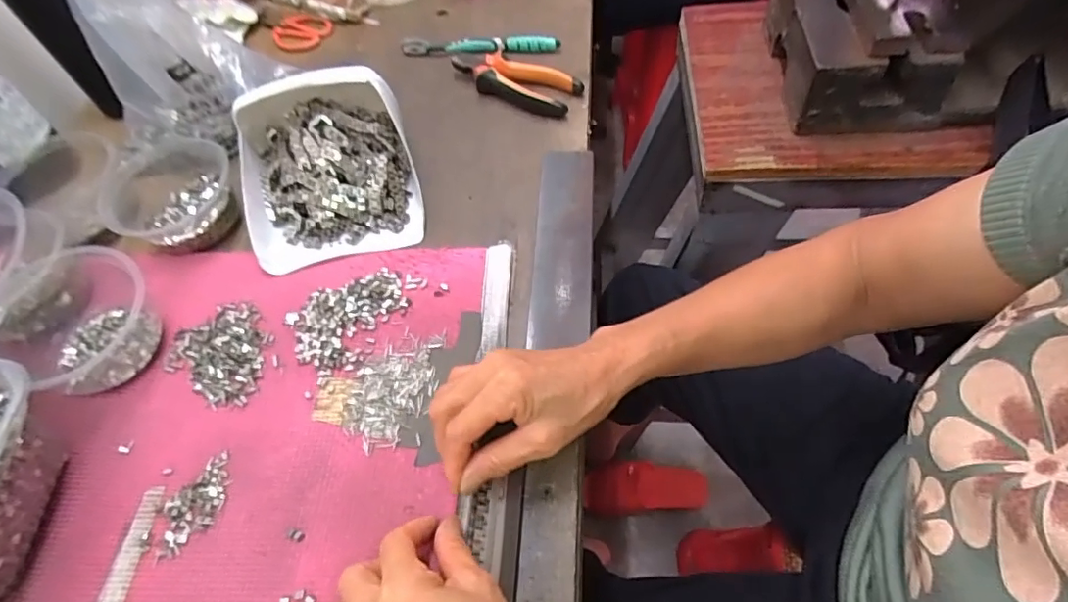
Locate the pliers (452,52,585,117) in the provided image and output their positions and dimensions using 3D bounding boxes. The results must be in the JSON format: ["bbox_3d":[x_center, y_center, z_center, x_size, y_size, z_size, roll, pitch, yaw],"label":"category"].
[{"bbox_3d":[-0.025,-0.240,0.602,0.153,0.023,0.051,25,62,19],"label":"pliers"}]

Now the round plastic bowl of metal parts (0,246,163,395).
[{"bbox_3d":[-0.367,0.013,0.440,0.124,0.061,0.106,16,60,14],"label":"round plastic bowl of metal parts"}]

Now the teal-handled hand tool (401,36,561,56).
[{"bbox_3d":[-0.065,-0.299,0.651,0.186,0.015,0.021,3,57,6],"label":"teal-handled hand tool"}]

